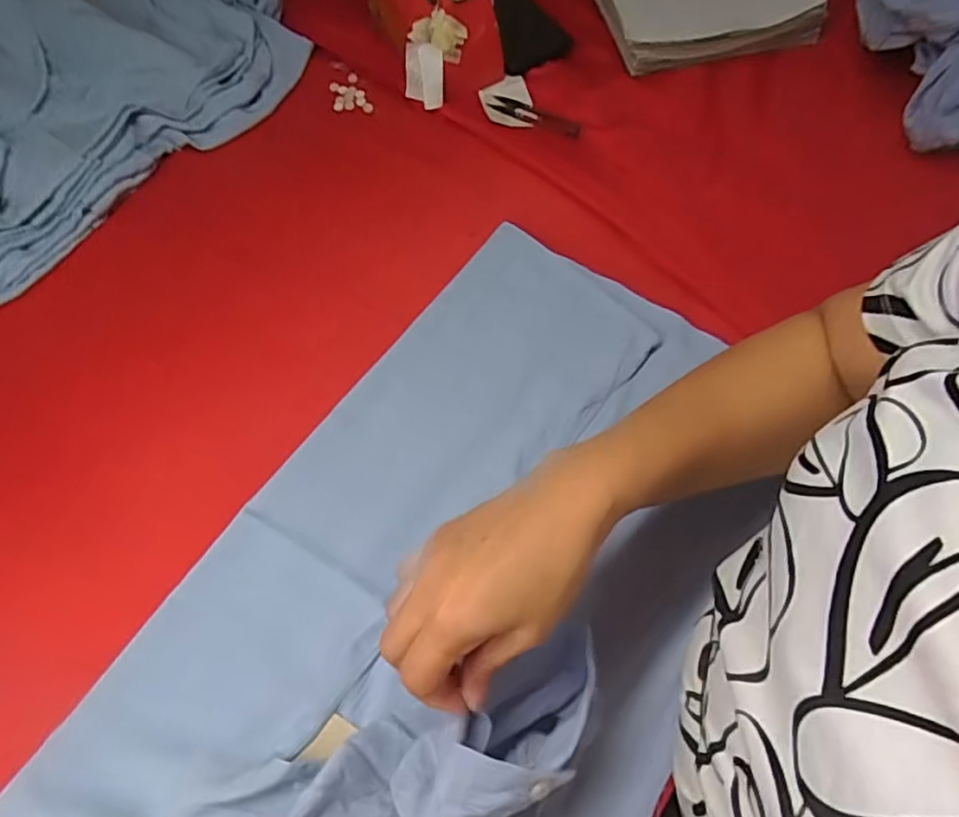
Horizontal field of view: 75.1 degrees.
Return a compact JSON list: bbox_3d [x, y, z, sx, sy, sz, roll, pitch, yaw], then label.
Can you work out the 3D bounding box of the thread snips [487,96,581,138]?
[{"bbox_3d":[0.053,-0.300,0.639,0.106,0.016,0.023,37,72,17],"label":"thread snips"}]

